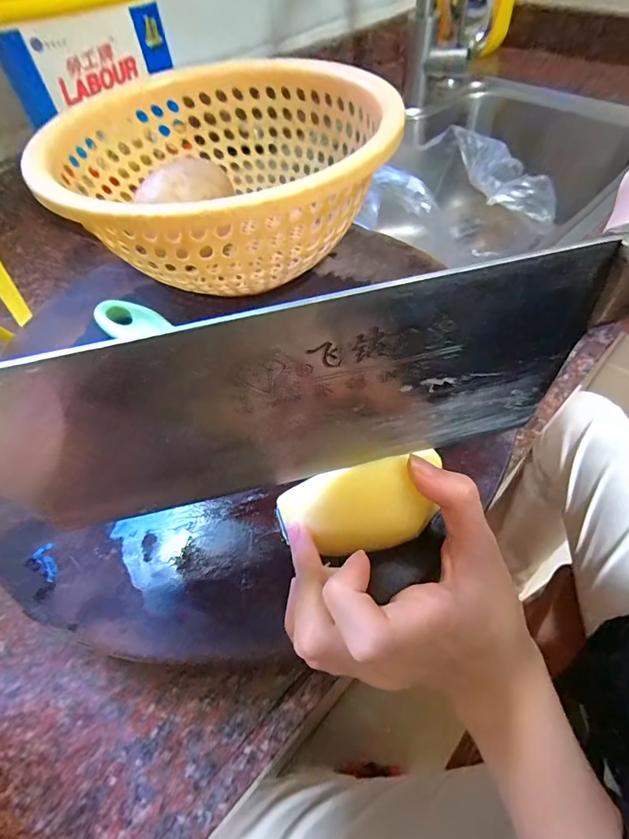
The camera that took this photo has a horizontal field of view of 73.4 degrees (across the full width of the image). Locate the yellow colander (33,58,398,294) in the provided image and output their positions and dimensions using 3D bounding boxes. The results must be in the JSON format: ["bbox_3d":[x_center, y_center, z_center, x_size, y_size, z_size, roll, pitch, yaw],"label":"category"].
[{"bbox_3d":[-0.057,-0.173,0.318,0.229,0.098,0.209,-2,54,3],"label":"yellow colander"}]

